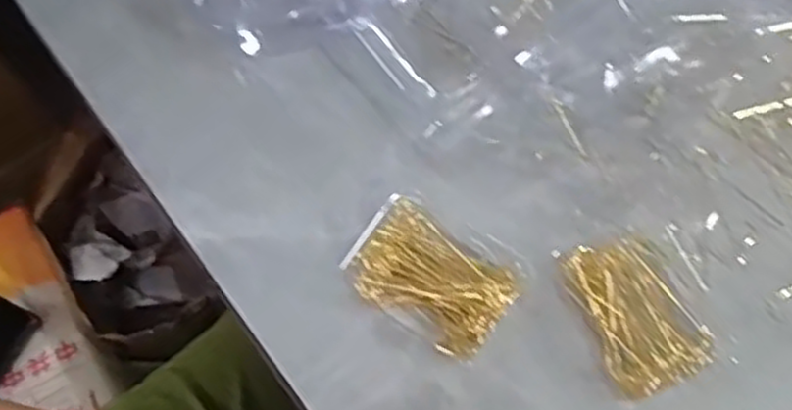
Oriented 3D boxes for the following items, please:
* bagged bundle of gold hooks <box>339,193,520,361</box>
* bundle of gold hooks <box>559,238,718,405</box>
[{"bbox_3d":[0.016,0.036,0.370,0.075,0.023,0.048,36,74,15],"label":"bagged bundle of gold hooks"},{"bbox_3d":[0.112,0.049,0.359,0.049,0.019,0.071,-21,69,-6],"label":"bundle of gold hooks"}]

